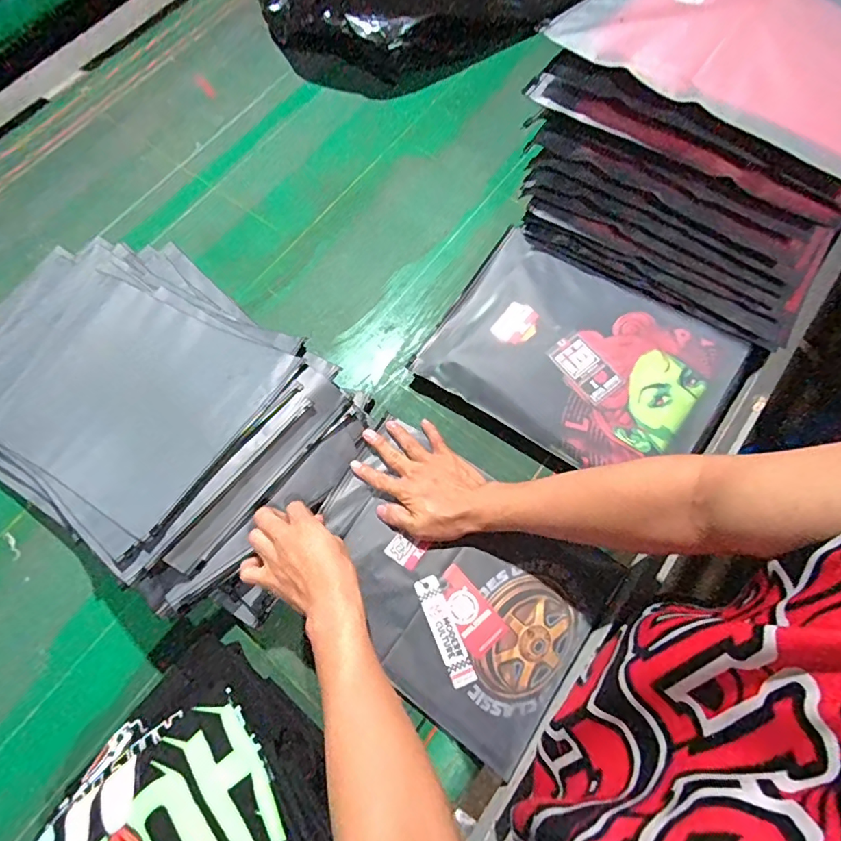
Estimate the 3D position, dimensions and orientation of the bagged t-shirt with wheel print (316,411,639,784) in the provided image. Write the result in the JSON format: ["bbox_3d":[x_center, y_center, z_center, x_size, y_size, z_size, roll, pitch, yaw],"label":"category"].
[{"bbox_3d":[0.031,0.180,0.565,0.323,0.016,0.240,34,75,14],"label":"bagged t-shirt with wheel print"}]

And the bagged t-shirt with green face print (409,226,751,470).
[{"bbox_3d":[0.199,-0.080,0.622,0.338,0.034,0.238,31,75,13],"label":"bagged t-shirt with green face print"}]

